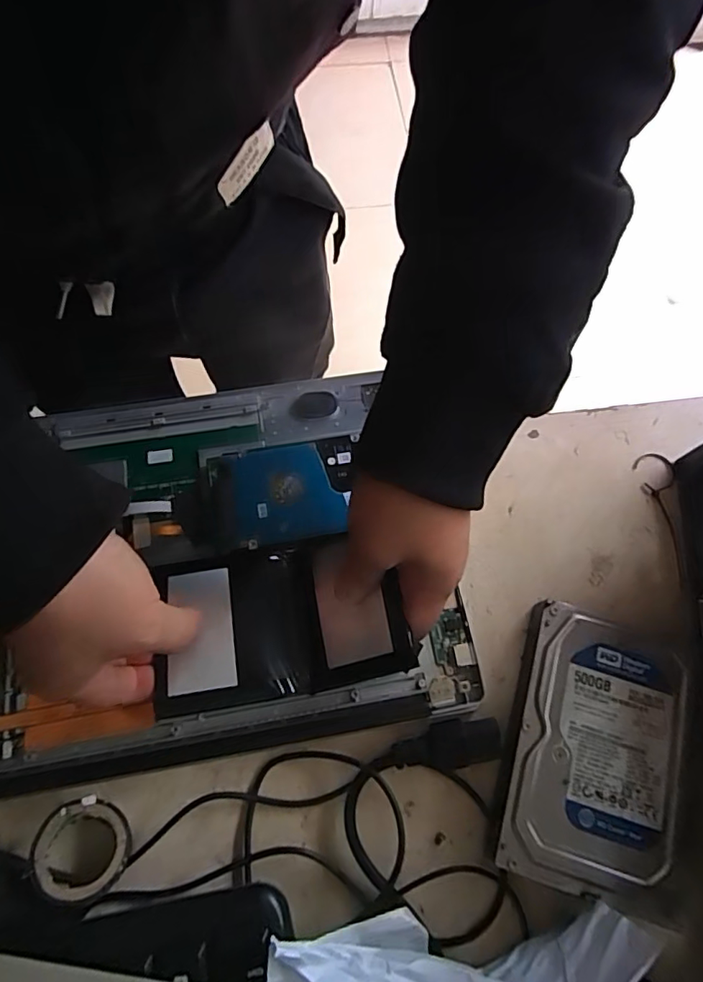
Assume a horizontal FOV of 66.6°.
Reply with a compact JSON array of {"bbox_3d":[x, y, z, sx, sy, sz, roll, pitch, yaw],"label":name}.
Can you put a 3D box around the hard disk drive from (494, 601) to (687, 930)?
[{"bbox_3d":[0.134,0.142,0.298,0.087,0.026,0.138,16,70,4],"label":"hard disk drive"}]

